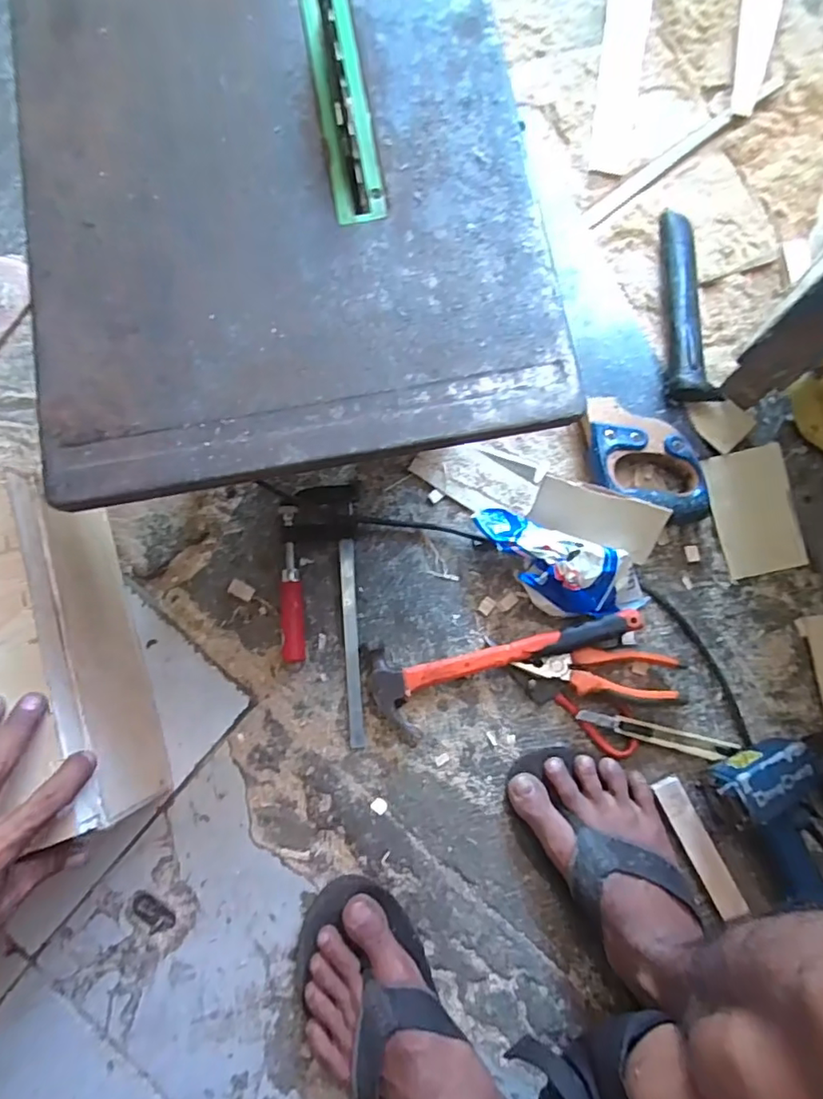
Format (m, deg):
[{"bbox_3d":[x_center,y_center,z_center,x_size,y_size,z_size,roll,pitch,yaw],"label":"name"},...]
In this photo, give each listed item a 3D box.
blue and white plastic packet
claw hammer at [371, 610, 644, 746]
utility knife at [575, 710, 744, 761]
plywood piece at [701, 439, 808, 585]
[{"bbox_3d":[0.140,0.021,0.545,0.174,0.057,0.070,23,82,5],"label":"blue and white plastic packet"},{"bbox_3d":[0.091,0.112,0.541,0.262,0.040,0.094,-14,80,-1],"label":"claw hammer"},{"bbox_3d":[0.232,0.175,0.538,0.149,0.017,0.018,14,81,3],"label":"utility knife"},{"bbox_3d":[0.344,-0.038,0.569,0.082,0.007,0.124,-12,86,-3],"label":"plywood piece"}]

